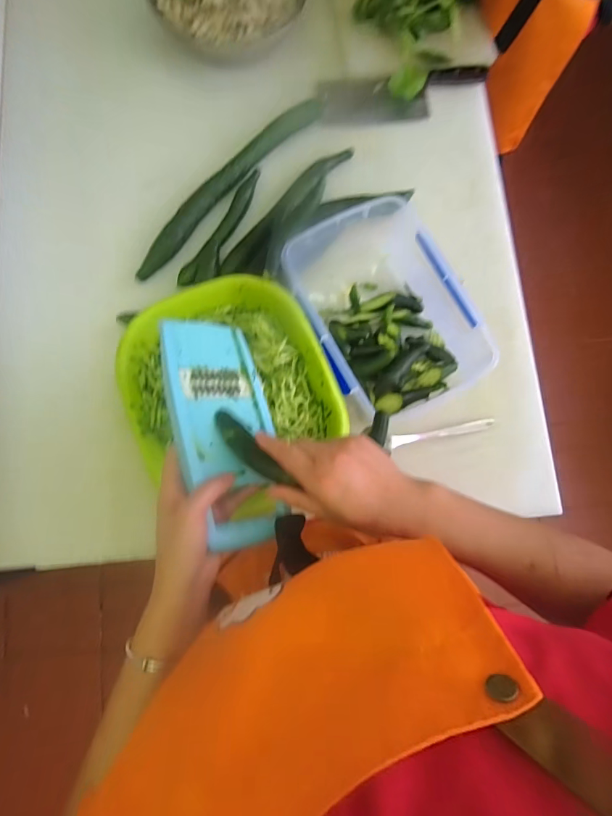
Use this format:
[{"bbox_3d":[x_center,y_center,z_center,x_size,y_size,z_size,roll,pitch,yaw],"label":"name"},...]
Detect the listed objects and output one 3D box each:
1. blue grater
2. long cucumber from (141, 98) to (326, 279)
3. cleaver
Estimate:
[{"bbox_3d":[-0.088,0.014,0.458,0.112,0.014,0.265,-1,64,-37],"label":"blue grater"},{"bbox_3d":[-0.130,-0.385,0.705,0.043,0.034,0.435,42,81,5],"label":"long cucumber"},{"bbox_3d":[0.180,-0.562,0.750,0.308,0.029,0.080,-7,81,-4],"label":"cleaver"}]

